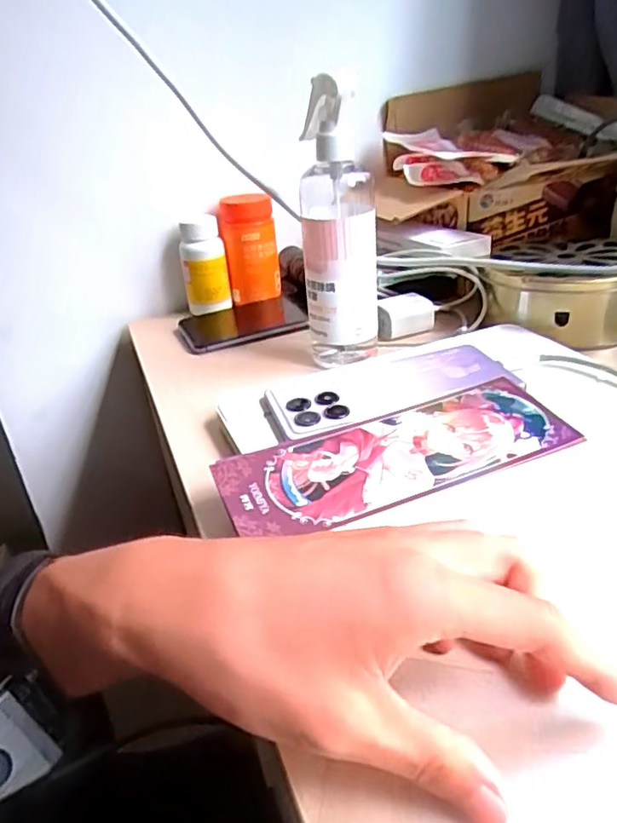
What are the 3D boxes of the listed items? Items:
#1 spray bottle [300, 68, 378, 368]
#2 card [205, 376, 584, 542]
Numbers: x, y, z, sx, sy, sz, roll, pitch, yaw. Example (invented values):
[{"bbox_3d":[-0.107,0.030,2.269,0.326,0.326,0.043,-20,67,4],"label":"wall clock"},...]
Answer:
[{"bbox_3d":[0.022,-0.142,0.436,0.053,0.179,0.072,-4,28,3],"label":"spray bottle"},{"bbox_3d":[0.048,0.024,0.324,0.189,0.005,0.069,-16,39,-15],"label":"card"}]

